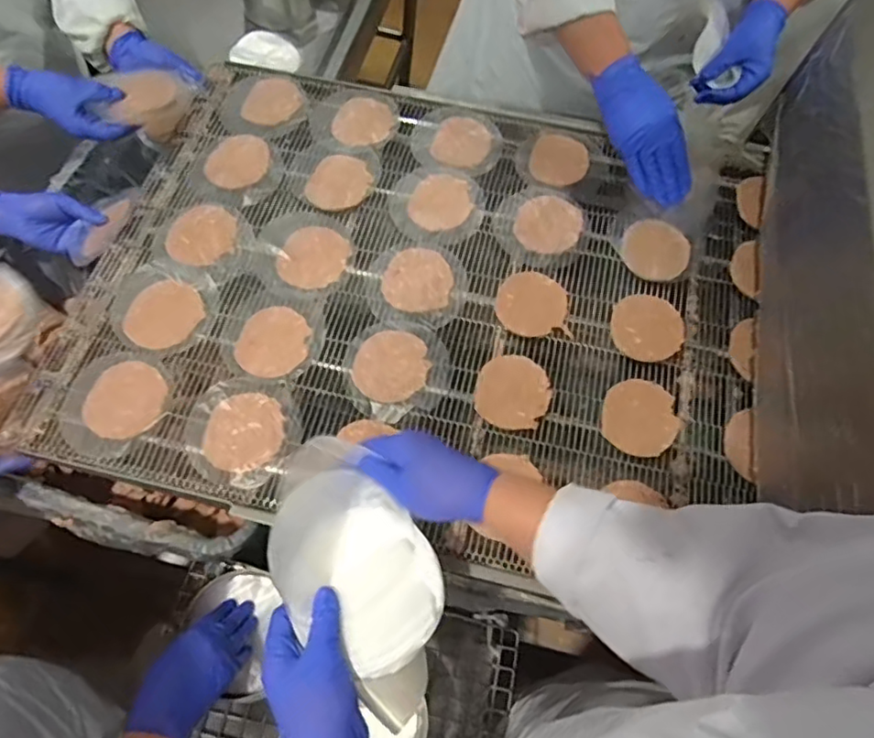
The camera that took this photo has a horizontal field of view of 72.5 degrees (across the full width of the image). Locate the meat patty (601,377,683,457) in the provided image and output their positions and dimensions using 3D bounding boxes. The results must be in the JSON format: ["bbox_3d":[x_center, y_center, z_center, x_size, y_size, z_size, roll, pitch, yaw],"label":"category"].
[{"bbox_3d":[0.224,0.054,0.651,0.082,0.012,0.085,3,66,-7],"label":"meat patty"}]

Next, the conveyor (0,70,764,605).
[{"bbox_3d":[-0.021,-0.099,0.719,0.779,0.037,0.603,16,65,-1],"label":"conveyor"}]

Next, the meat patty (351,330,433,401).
[{"bbox_3d":[-0.051,-0.005,0.672,0.086,0.007,0.081,3,66,-7],"label":"meat patty"}]

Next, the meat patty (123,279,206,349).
[{"bbox_3d":[-0.315,-0.063,0.688,0.075,0.010,0.085,29,66,5],"label":"meat patty"}]

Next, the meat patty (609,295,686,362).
[{"bbox_3d":[0.246,-0.049,0.696,0.082,0.016,0.079,8,65,-4],"label":"meat patty"}]

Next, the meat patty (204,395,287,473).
[{"bbox_3d":[-0.206,0.067,0.635,0.083,0.004,0.081,3,66,-7],"label":"meat patty"}]

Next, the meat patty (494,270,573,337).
[{"bbox_3d":[0.115,-0.080,0.712,0.085,0.005,0.083,10,65,-4],"label":"meat patty"}]

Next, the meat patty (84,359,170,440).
[{"bbox_3d":[-0.338,0.034,0.647,0.088,0.009,0.083,3,66,-7],"label":"meat patty"}]

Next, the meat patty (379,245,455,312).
[{"bbox_3d":[-0.023,-0.109,0.721,0.082,0.004,0.085,3,66,-7],"label":"meat patty"}]

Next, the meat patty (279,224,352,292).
[{"bbox_3d":[-0.152,-0.138,0.732,0.081,0.004,0.087,18,65,0],"label":"meat patty"}]

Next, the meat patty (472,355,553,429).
[{"bbox_3d":[0.085,0.024,0.663,0.081,0.008,0.085,3,66,-7],"label":"meat patty"}]

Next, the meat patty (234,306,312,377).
[{"bbox_3d":[-0.187,-0.032,0.683,0.078,0.005,0.086,21,65,2],"label":"meat patty"}]

